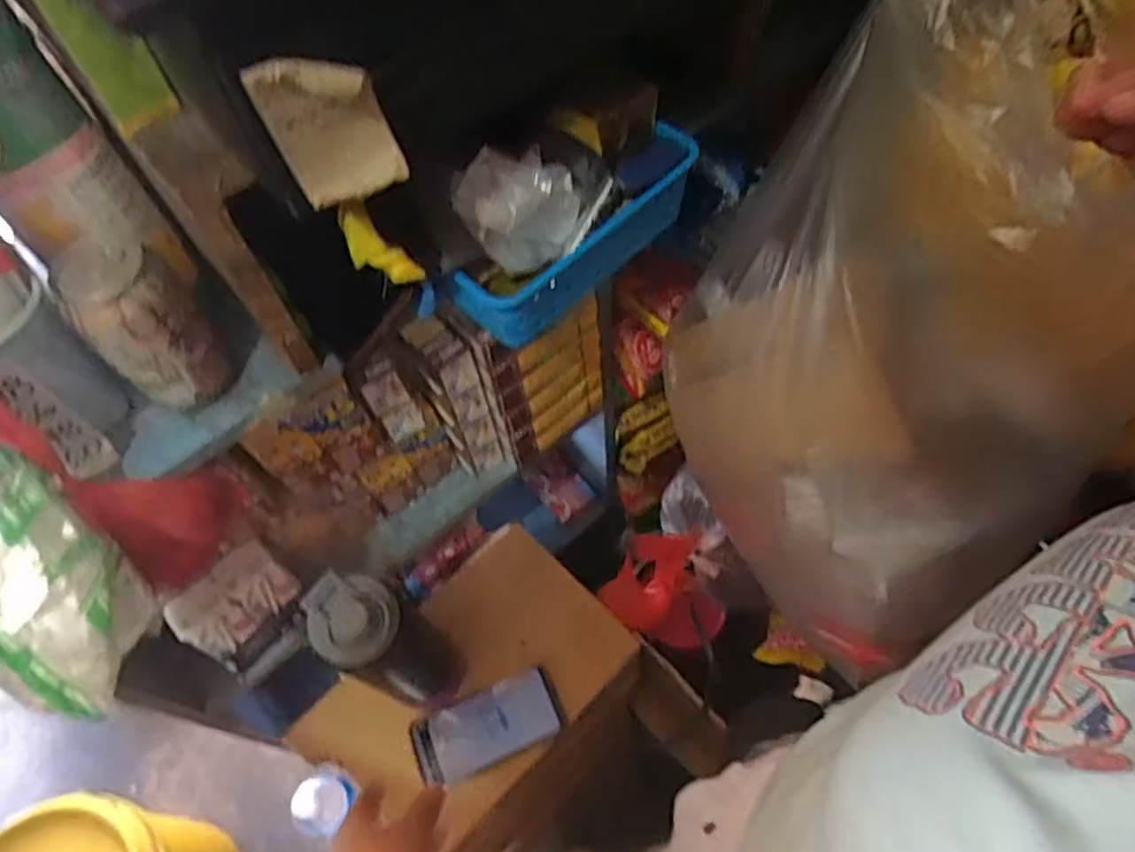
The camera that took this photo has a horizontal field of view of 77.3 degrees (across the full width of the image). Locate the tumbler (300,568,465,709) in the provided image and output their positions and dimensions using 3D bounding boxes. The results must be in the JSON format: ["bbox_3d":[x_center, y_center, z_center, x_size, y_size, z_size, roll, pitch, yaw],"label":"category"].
[{"bbox_3d":[-0.165,0.203,0.657,0.076,0.259,0.072,-2,60,3],"label":"tumbler"}]

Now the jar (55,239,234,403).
[{"bbox_3d":[-0.268,-0.060,0.461,0.059,0.115,0.061,-2,60,3],"label":"jar"}]

